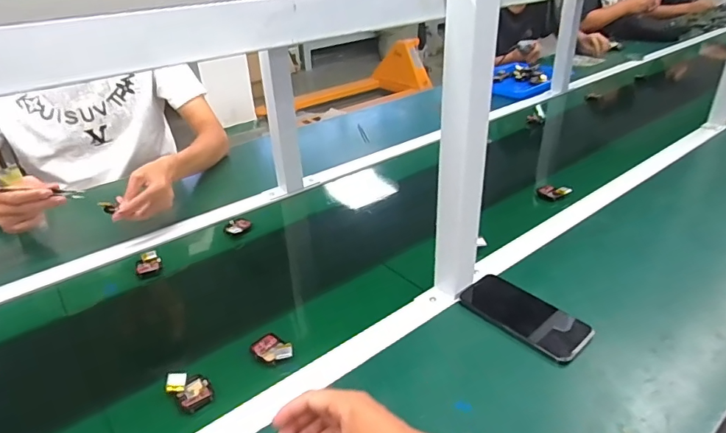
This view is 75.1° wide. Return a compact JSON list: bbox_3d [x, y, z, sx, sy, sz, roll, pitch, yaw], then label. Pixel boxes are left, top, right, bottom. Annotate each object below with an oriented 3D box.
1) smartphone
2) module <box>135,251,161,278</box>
[{"bbox_3d":[0.210,0.128,0.617,0.070,0.009,0.162,-33,42,-28],"label":"smartphone"},{"bbox_3d":[-0.343,0.075,0.754,0.037,0.014,0.045,-15,33,-20],"label":"module"}]

